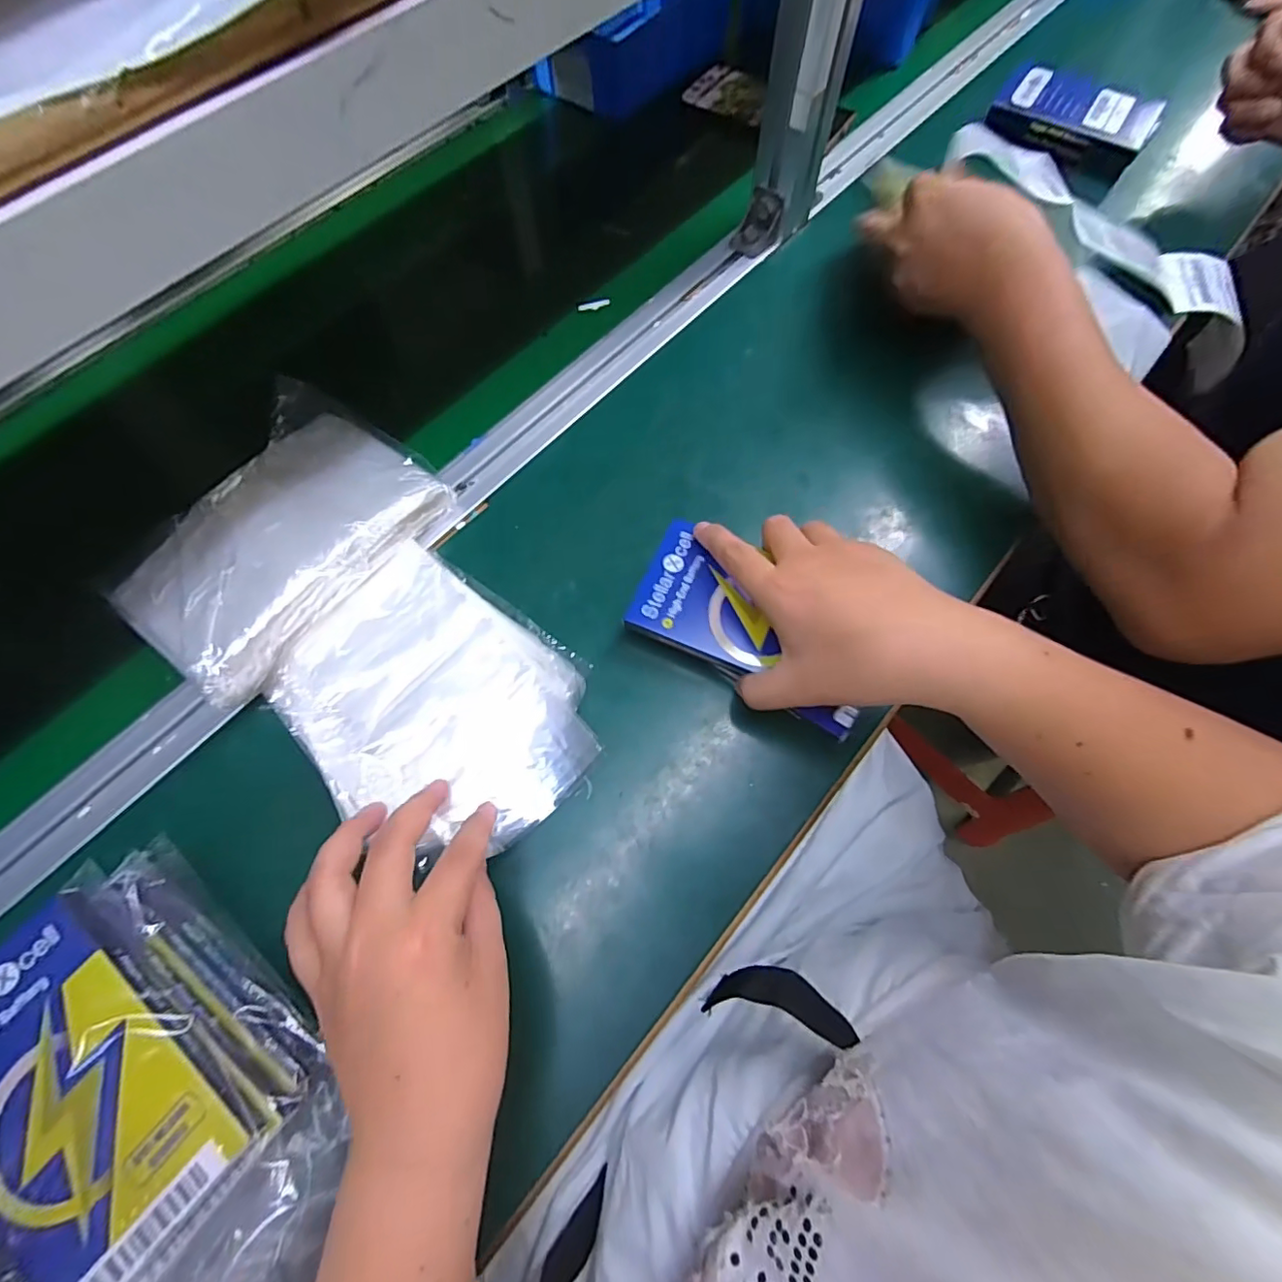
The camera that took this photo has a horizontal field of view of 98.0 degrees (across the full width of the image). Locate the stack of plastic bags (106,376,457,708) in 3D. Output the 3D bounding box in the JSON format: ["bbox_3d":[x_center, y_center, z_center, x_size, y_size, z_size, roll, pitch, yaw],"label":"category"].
[{"bbox_3d":[-0.232,-0.071,0.354,0.130,0.031,0.187,32,73,13],"label":"stack of plastic bags"}]

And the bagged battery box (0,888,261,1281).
[{"bbox_3d":[-0.223,0.176,0.217,0.133,0.014,0.077,39,74,15],"label":"bagged battery box"}]

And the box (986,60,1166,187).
[{"bbox_3d":[0.398,-0.483,0.520,0.134,0.036,0.095,29,72,12],"label":"box"}]

